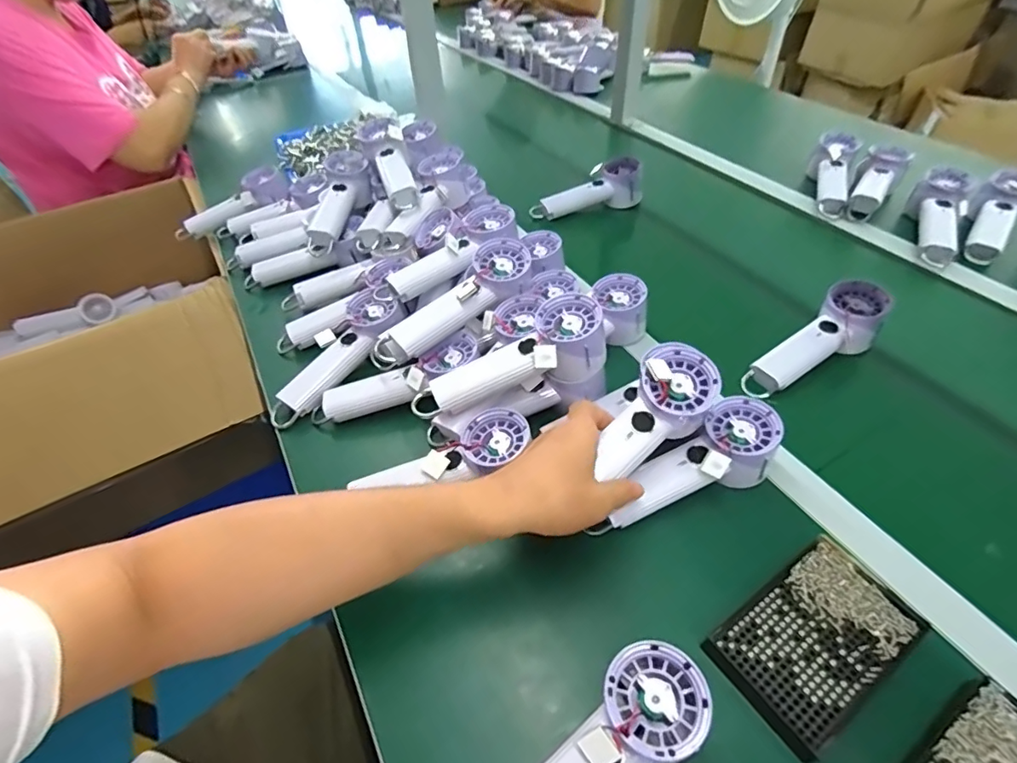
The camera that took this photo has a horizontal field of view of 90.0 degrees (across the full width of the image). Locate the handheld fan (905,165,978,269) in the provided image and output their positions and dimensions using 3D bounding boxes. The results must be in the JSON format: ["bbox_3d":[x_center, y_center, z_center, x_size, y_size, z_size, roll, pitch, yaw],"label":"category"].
[{"bbox_3d":[0.617,-0.239,0.734,0.070,0.064,0.182,24,53,25],"label":"handheld fan"}]

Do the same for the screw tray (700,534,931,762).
[{"bbox_3d":[0.224,0.192,0.378,0.137,0.029,0.086,-28,51,-21],"label":"screw tray"}]

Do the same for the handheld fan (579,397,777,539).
[{"bbox_3d":[0.158,0.086,0.460,0.196,0.055,0.062,-32,51,-5],"label":"handheld fan"}]

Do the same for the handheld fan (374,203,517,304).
[{"bbox_3d":[-0.074,-0.154,0.609,0.194,0.041,0.063,-38,54,-10],"label":"handheld fan"}]

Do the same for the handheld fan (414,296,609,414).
[{"bbox_3d":[0.005,-0.008,0.496,0.197,0.066,0.068,-27,49,-2],"label":"handheld fan"}]

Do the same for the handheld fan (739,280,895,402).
[{"bbox_3d":[0.348,-0.040,0.582,0.194,0.050,0.061,-34,52,-9],"label":"handheld fan"}]

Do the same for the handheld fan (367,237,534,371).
[{"bbox_3d":[-0.060,-0.080,0.556,0.203,0.045,0.064,-39,53,-7],"label":"handheld fan"}]

